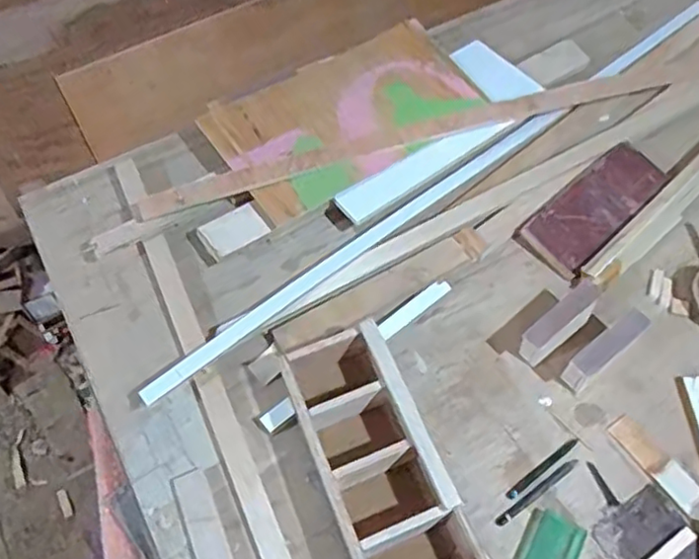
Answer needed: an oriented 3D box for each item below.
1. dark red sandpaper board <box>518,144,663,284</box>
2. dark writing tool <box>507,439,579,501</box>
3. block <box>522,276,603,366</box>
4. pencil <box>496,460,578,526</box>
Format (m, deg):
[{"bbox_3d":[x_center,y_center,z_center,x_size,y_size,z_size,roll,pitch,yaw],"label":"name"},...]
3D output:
[{"bbox_3d":[0.329,-0.095,0.848,0.227,0.032,0.092,-37,62,-20],"label":"dark red sandpaper board"},{"bbox_3d":[0.209,0.202,0.683,0.102,0.004,0.010,-33,61,-18],"label":"dark writing tool"},{"bbox_3d":[0.245,0.051,0.739,0.125,0.054,0.029,-35,61,-19],"label":"block"},{"bbox_3d":[0.200,0.225,0.674,0.113,0.004,0.011,-31,60,-17],"label":"pencil"}]

